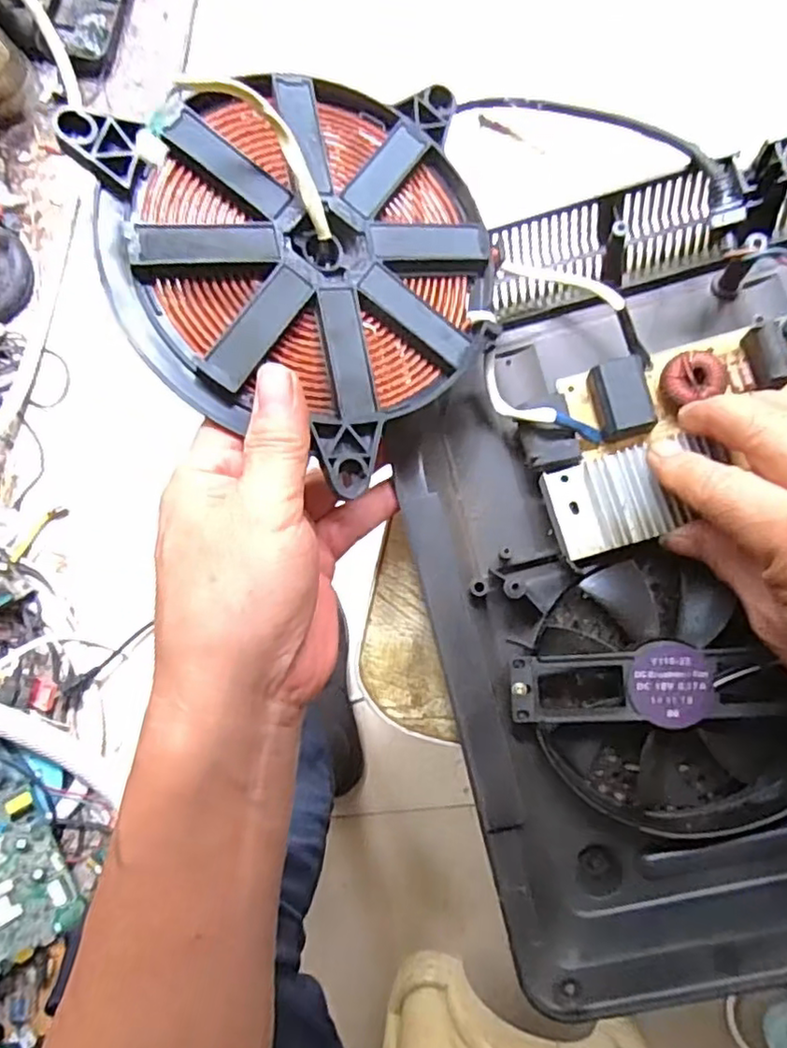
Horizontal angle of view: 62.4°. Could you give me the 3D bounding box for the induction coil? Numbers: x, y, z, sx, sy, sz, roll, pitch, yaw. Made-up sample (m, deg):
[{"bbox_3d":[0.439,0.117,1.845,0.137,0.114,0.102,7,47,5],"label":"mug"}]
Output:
[{"bbox_3d":[-0.032,-0.109,0.276,0.167,0.020,0.167,-13,86,-19],"label":"induction coil"}]

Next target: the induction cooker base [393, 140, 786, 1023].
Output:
[{"bbox_3d":[0.149,0.011,0.306,0.269,0.050,0.354,-12,84,5],"label":"induction cooker base"}]

